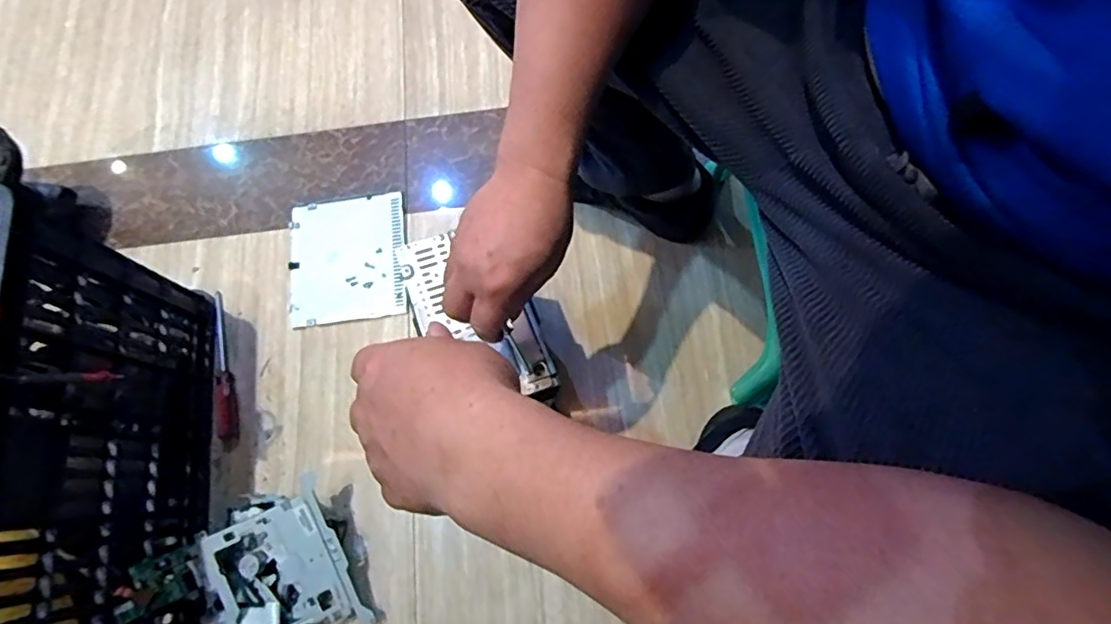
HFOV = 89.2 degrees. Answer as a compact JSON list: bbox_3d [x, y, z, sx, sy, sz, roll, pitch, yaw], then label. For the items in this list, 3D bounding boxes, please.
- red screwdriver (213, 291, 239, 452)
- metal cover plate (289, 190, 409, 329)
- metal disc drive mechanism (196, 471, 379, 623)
[{"bbox_3d":[-0.423,0.069,0.715,0.024,0.024,0.207,-17,72,-1],"label":"red screwdriver"},{"bbox_3d":[-0.280,-0.074,0.753,0.157,0.014,0.184,-10,72,1],"label":"metal cover plate"},{"bbox_3d":[-0.303,0.284,0.621,0.159,0.063,0.167,-17,80,-10],"label":"metal disc drive mechanism"}]

